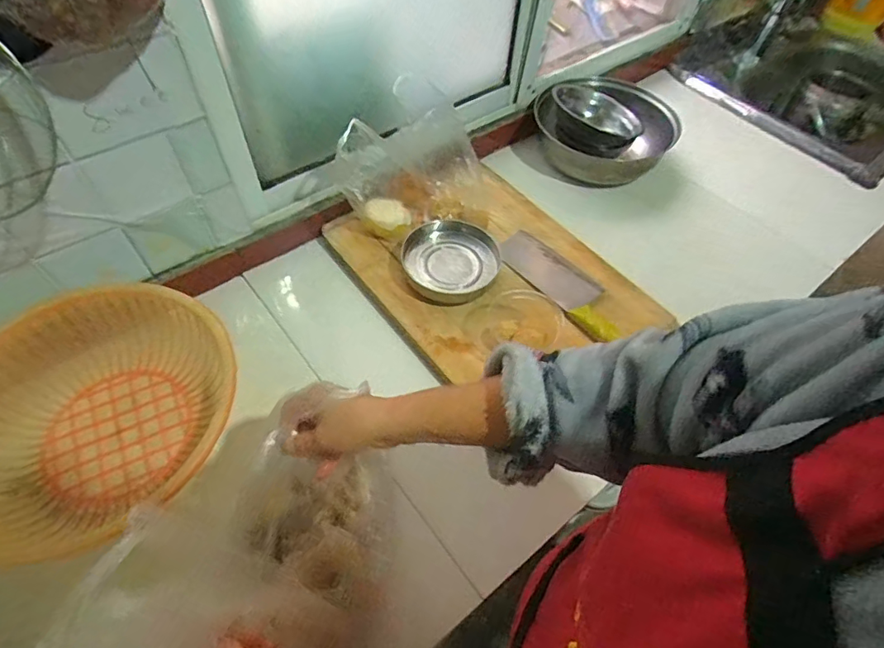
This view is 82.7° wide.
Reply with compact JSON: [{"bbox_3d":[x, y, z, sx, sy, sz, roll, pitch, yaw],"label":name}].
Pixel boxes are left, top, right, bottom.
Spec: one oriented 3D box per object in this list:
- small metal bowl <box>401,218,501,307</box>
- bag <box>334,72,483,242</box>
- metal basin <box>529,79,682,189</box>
[{"bbox_3d":[0.014,-0.098,0.777,0.145,0.035,0.161,21,57,11],"label":"small metal bowl"},{"bbox_3d":[-0.050,-0.238,0.775,0.214,0.218,0.089,-14,57,-12],"label":"bag"},{"bbox_3d":[0.319,-0.401,1.006,0.263,0.114,0.263,1,55,-2],"label":"metal basin"}]

